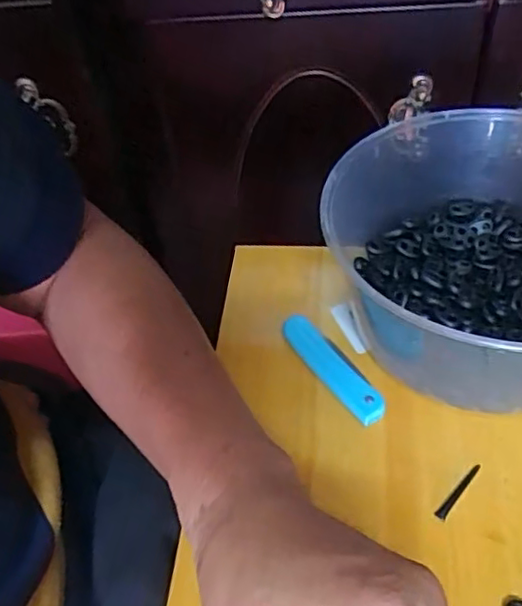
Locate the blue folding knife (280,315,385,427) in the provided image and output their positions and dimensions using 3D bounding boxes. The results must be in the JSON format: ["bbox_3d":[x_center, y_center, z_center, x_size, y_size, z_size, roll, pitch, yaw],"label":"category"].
[{"bbox_3d":[0.049,0.044,0.430,0.026,0.008,0.099,-26,51,-17],"label":"blue folding knife"}]

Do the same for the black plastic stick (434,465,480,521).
[{"bbox_3d":[0.118,0.111,0.367,0.043,0.004,0.006,-38,55,-25],"label":"black plastic stick"}]

